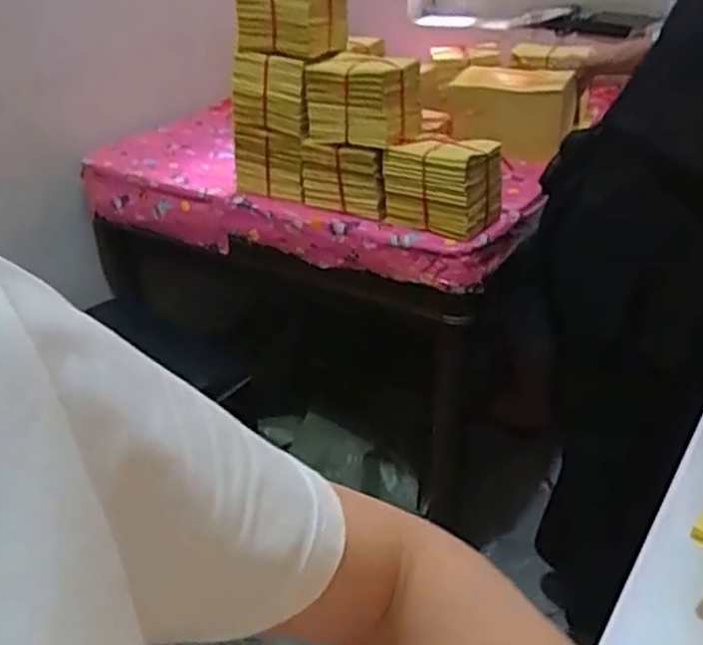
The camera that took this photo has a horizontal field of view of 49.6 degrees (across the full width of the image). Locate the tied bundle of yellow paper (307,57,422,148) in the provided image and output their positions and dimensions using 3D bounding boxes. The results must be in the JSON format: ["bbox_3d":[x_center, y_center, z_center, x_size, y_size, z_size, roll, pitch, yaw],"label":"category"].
[{"bbox_3d":[0.020,-0.379,1.298,0.186,0.128,0.109,15,35,27],"label":"tied bundle of yellow paper"}]

